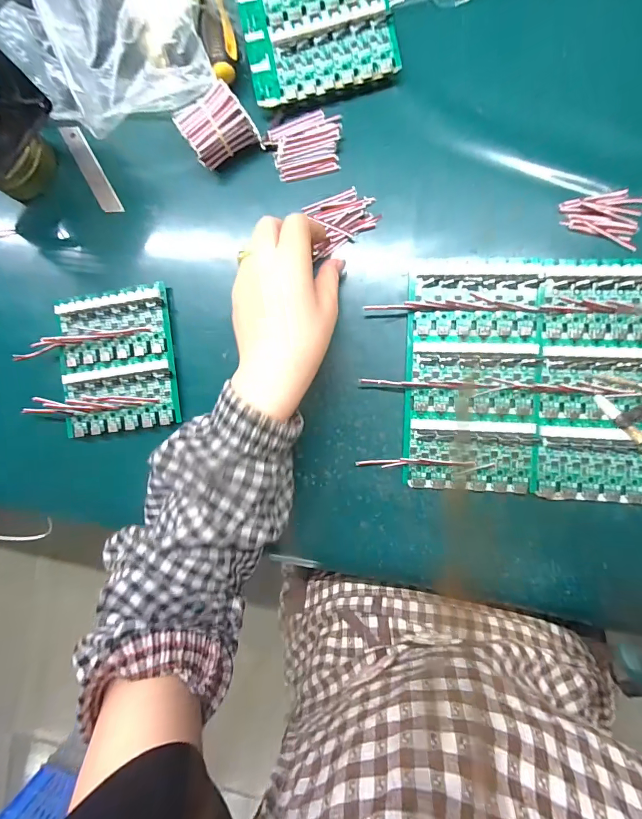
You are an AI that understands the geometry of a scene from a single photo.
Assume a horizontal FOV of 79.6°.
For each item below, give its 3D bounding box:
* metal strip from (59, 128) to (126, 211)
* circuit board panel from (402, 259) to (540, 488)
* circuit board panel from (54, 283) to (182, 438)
[{"bbox_3d":[-0.213,-0.223,0.358,0.019,0.004,0.096,-29,86,-2],"label":"metal strip"},{"bbox_3d":[0.124,-0.026,0.314,0.102,0.006,0.181,2,91,8],"label":"circuit board panel"},{"bbox_3d":[-0.182,-0.042,0.339,0.102,0.015,0.122,-8,89,8],"label":"circuit board panel"}]

